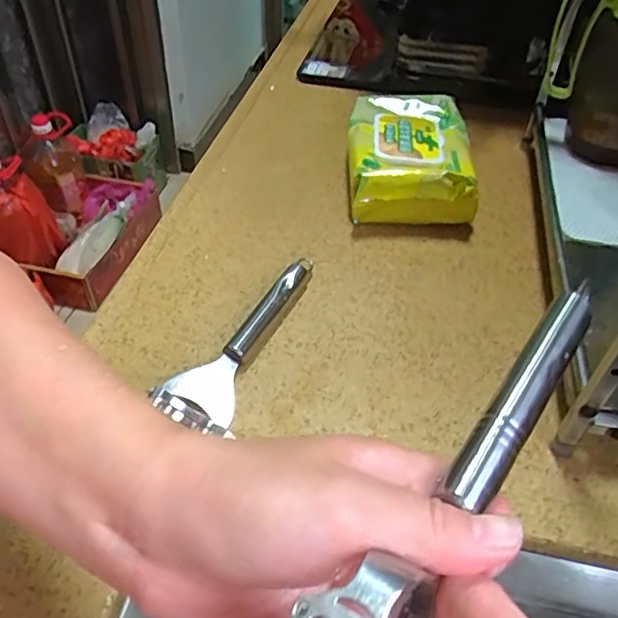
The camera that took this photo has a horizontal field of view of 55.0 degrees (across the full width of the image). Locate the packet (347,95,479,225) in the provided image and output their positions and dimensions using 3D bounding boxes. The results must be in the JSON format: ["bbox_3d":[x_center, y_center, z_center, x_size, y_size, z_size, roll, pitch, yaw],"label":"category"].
[{"bbox_3d":[0.094,-0.144,0.567,0.115,0.052,0.177,3,44,1],"label":"packet"}]

